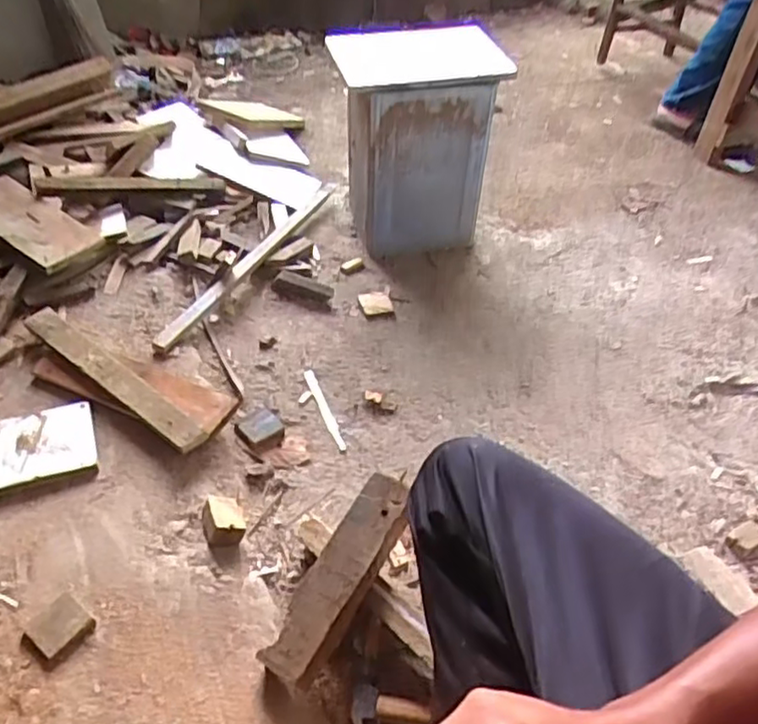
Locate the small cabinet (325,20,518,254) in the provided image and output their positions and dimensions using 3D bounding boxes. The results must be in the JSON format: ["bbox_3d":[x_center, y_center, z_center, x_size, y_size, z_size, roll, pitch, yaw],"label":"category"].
[{"bbox_3d":[0.069,-0.457,1.384,0.317,0.405,0.282,-6,44,-10],"label":"small cabinet"}]

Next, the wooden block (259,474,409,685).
[{"bbox_3d":[-0.040,0.239,0.758,0.064,0.027,0.241,23,61,20],"label":"wooden block"}]

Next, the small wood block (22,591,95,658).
[{"bbox_3d":[-0.349,0.287,0.735,0.049,0.024,0.056,28,48,24],"label":"small wood block"}]

